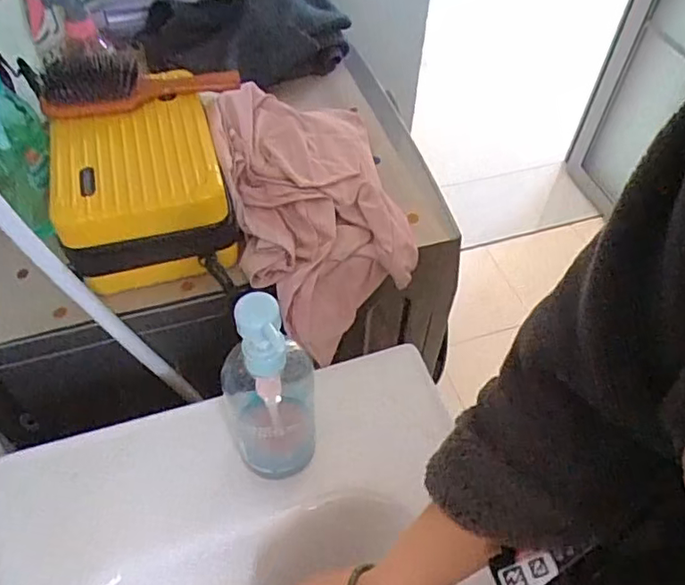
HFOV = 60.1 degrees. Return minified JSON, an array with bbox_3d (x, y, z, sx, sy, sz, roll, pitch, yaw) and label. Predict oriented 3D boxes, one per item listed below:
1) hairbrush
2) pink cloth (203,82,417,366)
[{"bbox_3d":[-0.204,-0.217,0.605,0.195,0.045,0.056,-16,54,-14],"label":"hairbrush"},{"bbox_3d":[-0.029,-0.097,0.640,0.188,0.051,0.319,-8,73,-18],"label":"pink cloth"}]

